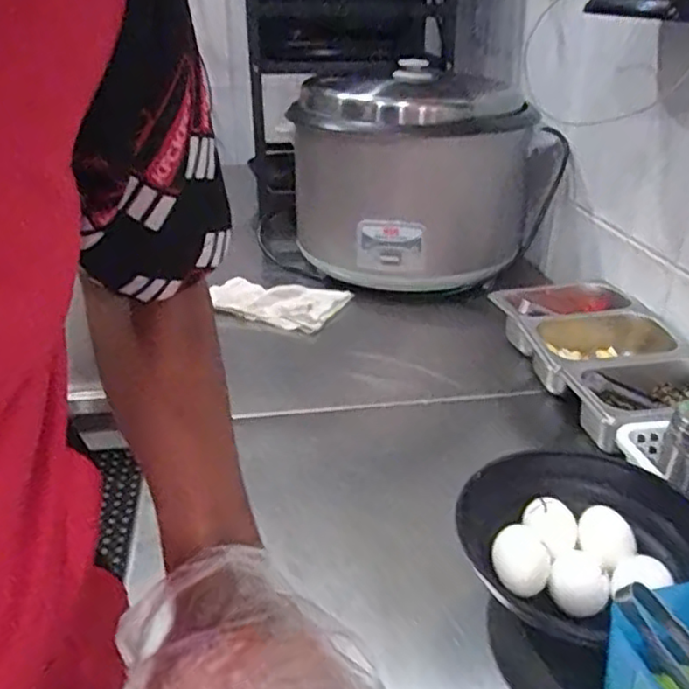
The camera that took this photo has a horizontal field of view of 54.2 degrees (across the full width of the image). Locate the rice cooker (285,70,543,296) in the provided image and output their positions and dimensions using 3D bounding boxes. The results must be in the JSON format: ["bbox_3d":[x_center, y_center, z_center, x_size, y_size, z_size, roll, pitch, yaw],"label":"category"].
[{"bbox_3d":[0.110,-0.267,1.066,0.328,0.284,0.317,1,29,0],"label":"rice cooker"}]

